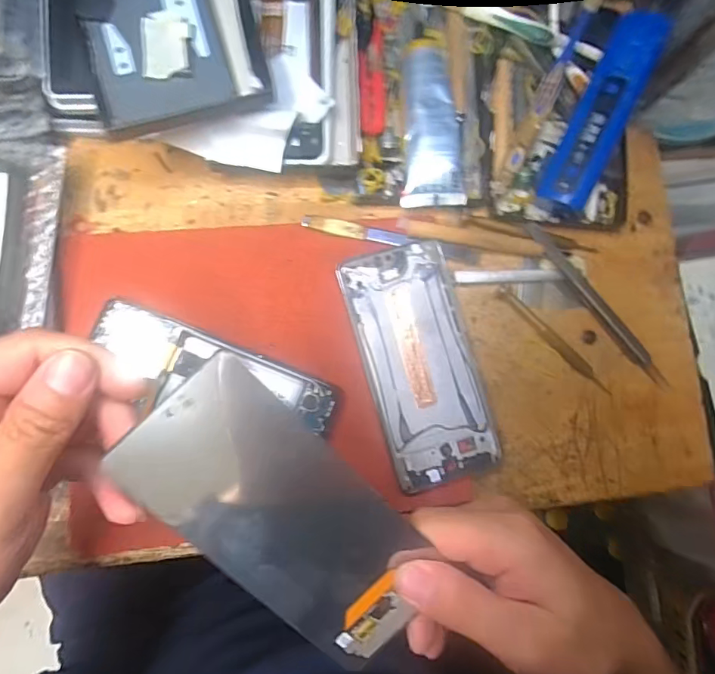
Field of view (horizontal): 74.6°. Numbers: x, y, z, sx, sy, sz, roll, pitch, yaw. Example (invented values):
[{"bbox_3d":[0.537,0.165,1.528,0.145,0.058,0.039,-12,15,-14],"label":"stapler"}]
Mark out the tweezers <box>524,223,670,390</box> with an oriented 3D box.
[{"bbox_3d":[0.175,-0.023,0.339,0.013,0.013,0.152,-38,89,-10],"label":"tweezers"}]

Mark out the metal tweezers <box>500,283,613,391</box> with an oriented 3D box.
[{"bbox_3d":[0.142,0.002,0.337,0.110,0.006,0.010,45,80,0],"label":"metal tweezers"}]

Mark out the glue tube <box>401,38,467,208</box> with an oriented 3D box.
[{"bbox_3d":[0.051,-0.150,0.329,0.041,0.018,0.114,-3,84,-7],"label":"glue tube"}]

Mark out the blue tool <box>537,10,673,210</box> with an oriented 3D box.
[{"bbox_3d":[0.166,-0.150,0.317,0.035,0.020,0.125,22,102,-6],"label":"blue tool"}]

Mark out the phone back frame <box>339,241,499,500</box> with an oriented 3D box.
[{"bbox_3d":[0.045,0.017,0.320,0.075,0.011,0.160,-16,86,-9],"label":"phone back frame"}]

